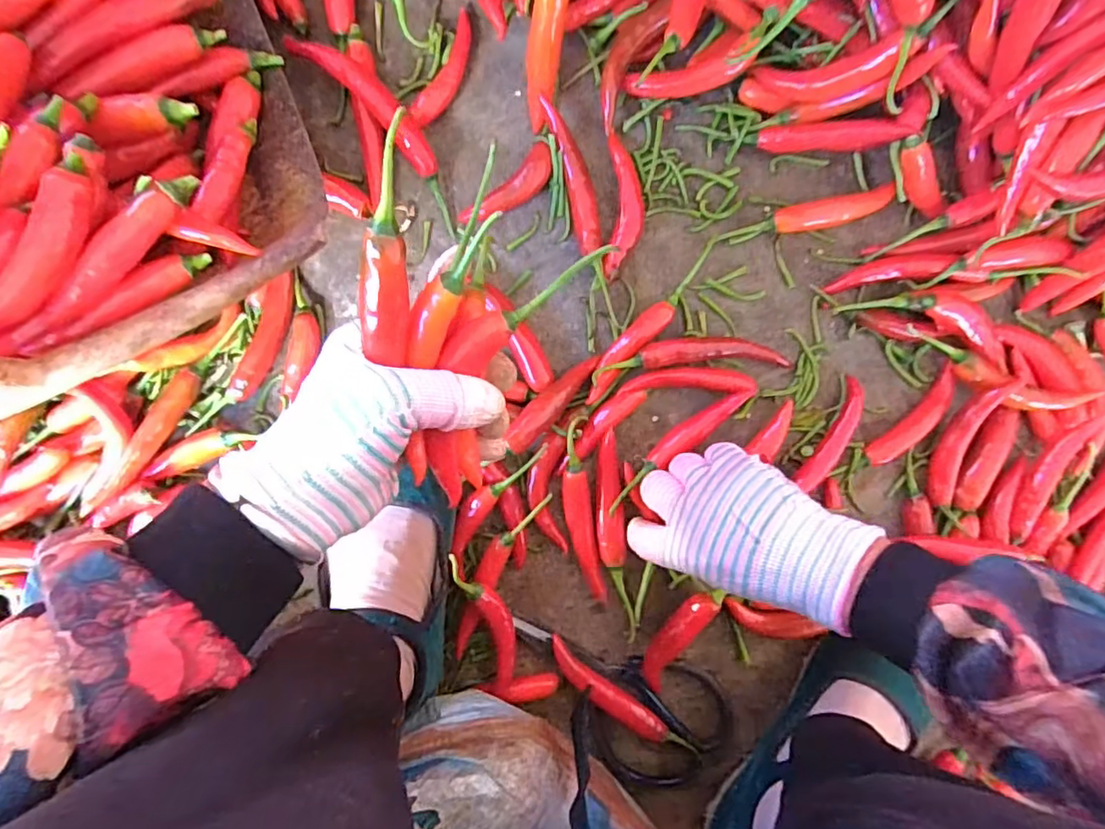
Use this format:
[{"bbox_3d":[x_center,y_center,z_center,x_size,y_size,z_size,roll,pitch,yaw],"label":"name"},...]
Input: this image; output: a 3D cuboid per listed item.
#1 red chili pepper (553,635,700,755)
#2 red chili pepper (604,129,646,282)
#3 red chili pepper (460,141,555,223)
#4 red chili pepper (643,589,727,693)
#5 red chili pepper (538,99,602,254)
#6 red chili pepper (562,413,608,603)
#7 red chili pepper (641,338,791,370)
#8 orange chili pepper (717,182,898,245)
[{"bbox_3d":[0.052,0.210,0.433,0.136,0.021,0.018,38,93,-5],"label":"red chili pepper"},{"bbox_3d":[0.050,-0.140,0.405,0.025,0.015,0.093,3,95,-2],"label":"red chili pepper"},{"bbox_3d":[-0.029,-0.149,0.397,0.072,0.017,0.021,-36,96,1],"label":"red chili pepper"},{"bbox_3d":[0.089,0.158,0.427,0.021,0.024,0.083,31,93,-5],"label":"red chili pepper"},{"bbox_3d":[0.017,-0.159,0.399,0.021,0.022,0.098,-16,96,-1],"label":"red chili pepper"},{"bbox_3d":[0.020,0.067,0.412,0.021,0.026,0.130,-7,96,-2],"label":"red chili pepper"},{"bbox_3d":[0.113,-0.043,0.411,0.105,0.027,0.020,-1,95,-2],"label":"red chili pepper"},{"bbox_3d":[0.173,-0.135,0.407,0.114,0.016,0.020,-12,96,-1],"label":"orange chili pepper"}]

